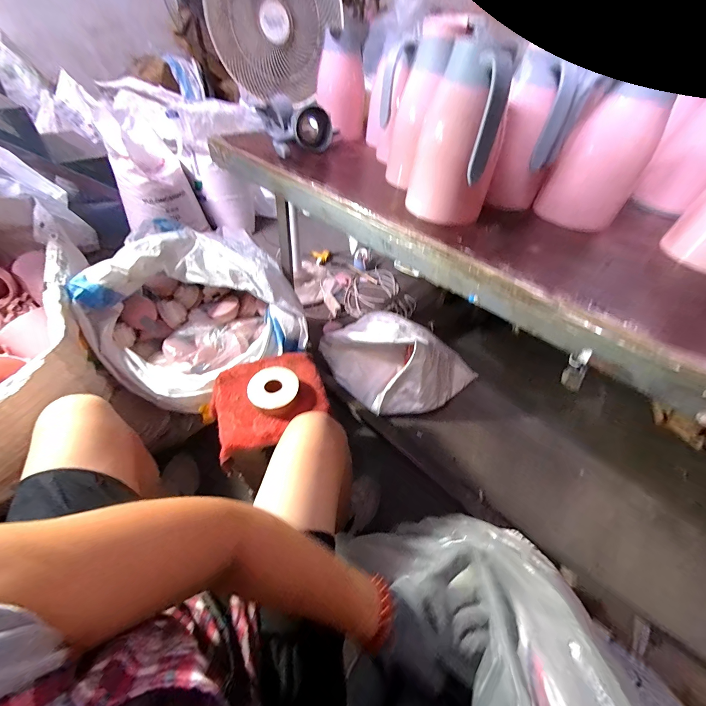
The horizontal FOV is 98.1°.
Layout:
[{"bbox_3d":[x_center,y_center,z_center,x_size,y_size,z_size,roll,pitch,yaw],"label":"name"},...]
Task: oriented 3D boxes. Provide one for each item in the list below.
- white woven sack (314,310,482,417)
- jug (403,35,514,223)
[{"bbox_3d":[0.184,-0.010,1.067,0.453,0.321,0.381,-29,56,-28],"label":"white woven sack"},{"bbox_3d":[0.166,-0.329,0.489,0.137,0.217,0.155,18,48,11],"label":"jug"}]

